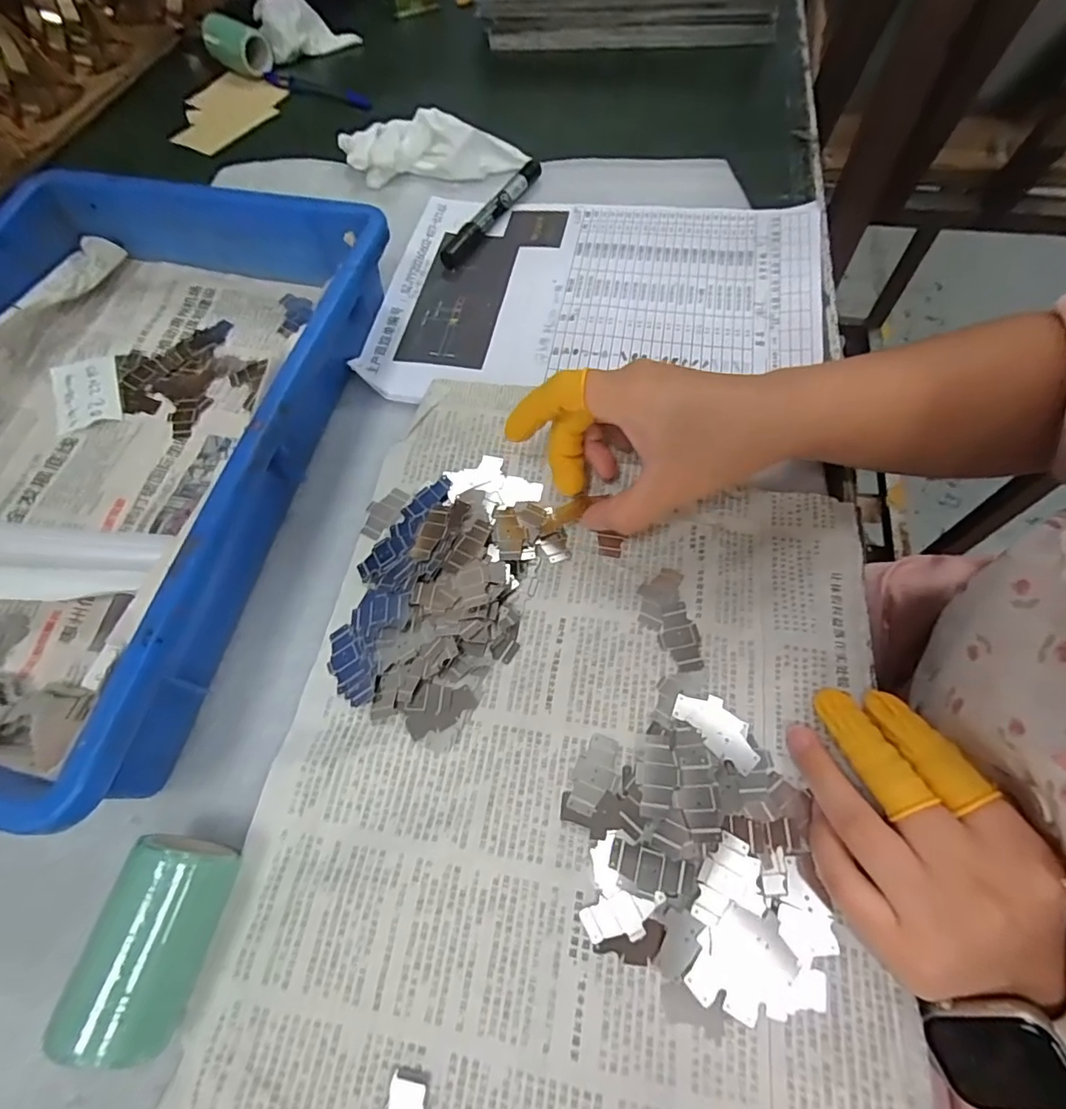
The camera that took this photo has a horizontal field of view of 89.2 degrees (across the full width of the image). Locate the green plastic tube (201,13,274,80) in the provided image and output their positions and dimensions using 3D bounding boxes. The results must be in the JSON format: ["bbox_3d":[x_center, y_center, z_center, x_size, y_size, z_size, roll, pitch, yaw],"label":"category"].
[{"bbox_3d":[-0.313,-0.537,0.567,0.080,0.032,0.039,33,68,17],"label":"green plastic tube"}]

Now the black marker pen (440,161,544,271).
[{"bbox_3d":[-0.030,-0.272,0.429,0.017,0.014,0.136,28,68,15],"label":"black marker pen"}]

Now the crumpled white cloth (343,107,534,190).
[{"bbox_3d":[-0.087,-0.354,0.464,0.150,0.031,0.062,-7,62,-2],"label":"crumpled white cloth"}]

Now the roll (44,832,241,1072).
[{"bbox_3d":[-0.142,0.146,0.207,0.037,0.037,0.065,8,64,6],"label":"roll"}]

